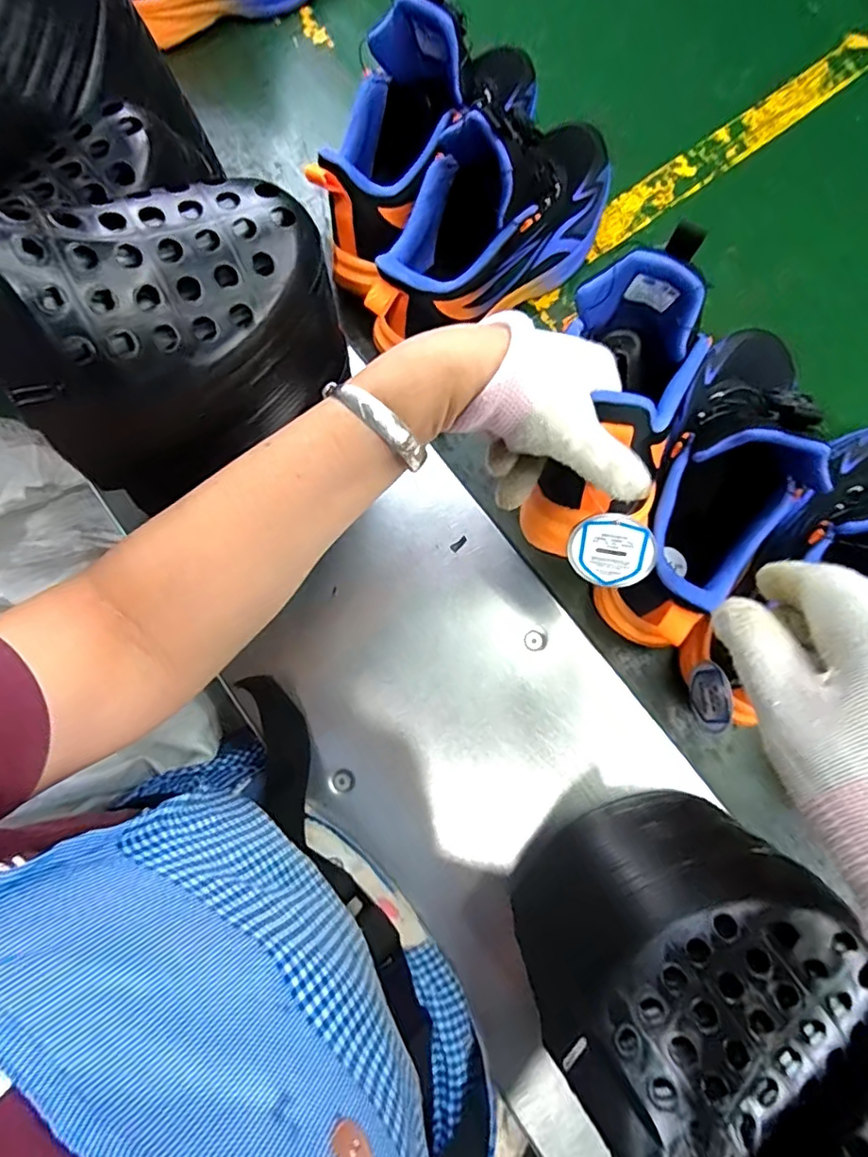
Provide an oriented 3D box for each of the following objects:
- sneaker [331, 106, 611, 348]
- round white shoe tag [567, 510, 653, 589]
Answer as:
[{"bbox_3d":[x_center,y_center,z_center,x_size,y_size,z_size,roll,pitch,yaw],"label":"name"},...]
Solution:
[{"bbox_3d":[0.049,-0.282,0.431,0.254,0.128,0.102,-31,81,-4],"label":"sneaker"},{"bbox_3d":[0.103,-0.015,0.325,0.046,0.049,0.004,-2,33,23],"label":"round white shoe tag"}]

